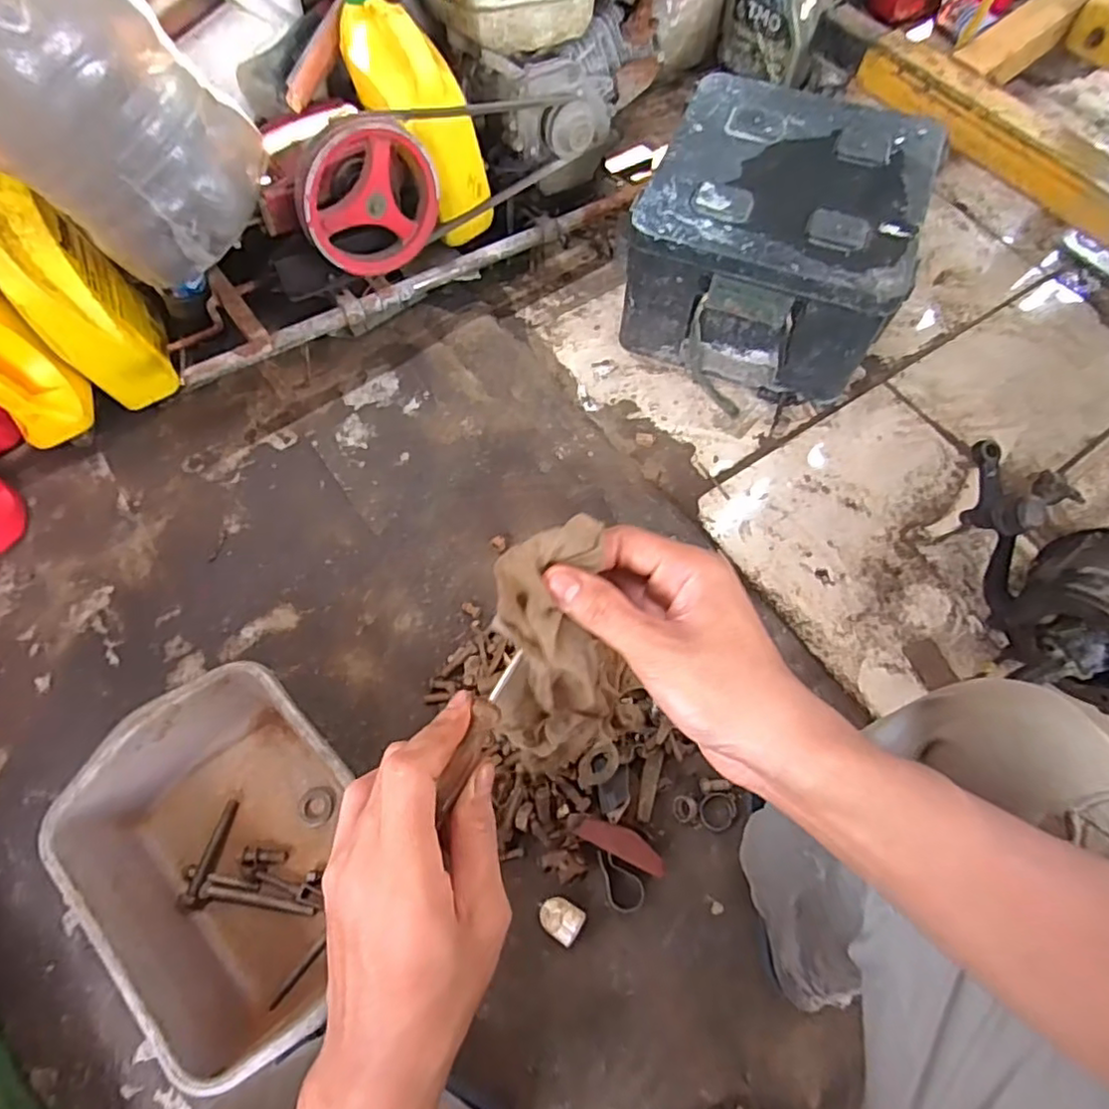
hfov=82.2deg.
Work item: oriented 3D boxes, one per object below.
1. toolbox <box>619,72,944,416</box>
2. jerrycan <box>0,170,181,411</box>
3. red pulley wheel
[{"bbox_3d":[0.329,-0.472,0.980,0.353,0.243,0.369,20,67,9],"label":"toolbox"},{"bbox_3d":[-0.663,-0.364,0.897,0.123,0.312,0.183,-16,66,-7],"label":"jerrycan"},{"bbox_3d":[-0.250,-0.473,0.850,0.189,0.181,0.050,-35,70,-14],"label":"red pulley wheel"}]

